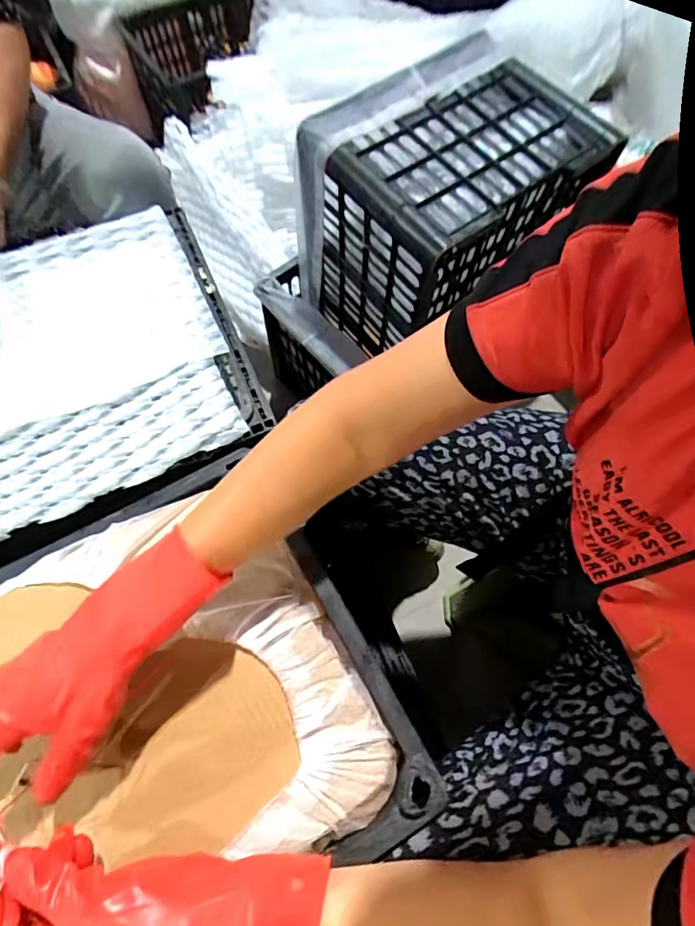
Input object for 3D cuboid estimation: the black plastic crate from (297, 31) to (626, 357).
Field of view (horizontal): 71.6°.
[{"bbox_3d":[0.132,-0.370,0.750,0.333,0.312,0.287,-36,69,-14],"label":"black plastic crate"}]

